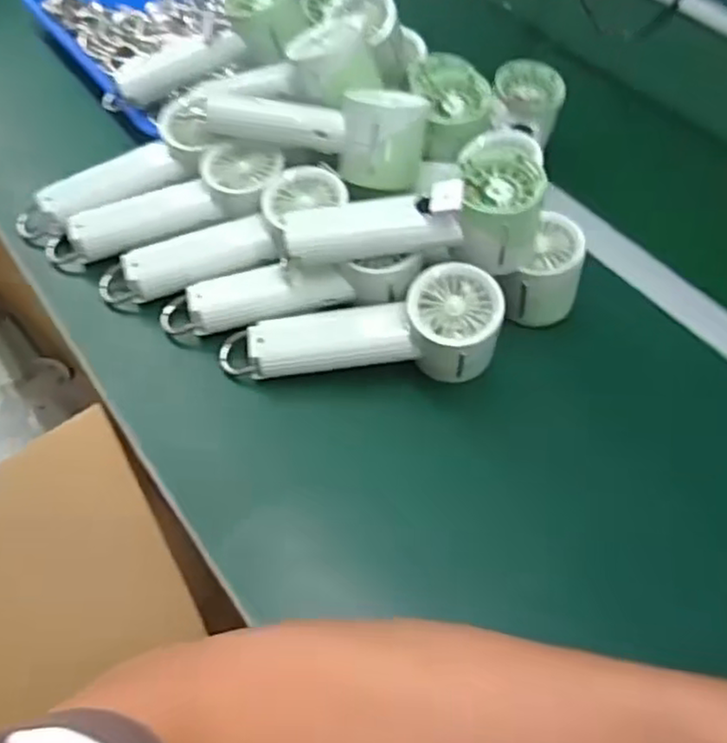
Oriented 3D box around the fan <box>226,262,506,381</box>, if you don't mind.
[{"bbox_3d":[-0.001,-0.022,0.477,0.191,0.071,0.053,-8,54,7],"label":"fan"}]

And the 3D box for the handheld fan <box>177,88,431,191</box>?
[{"bbox_3d":[-0.048,-0.195,0.523,0.196,0.055,0.067,19,56,11],"label":"handheld fan"}]

